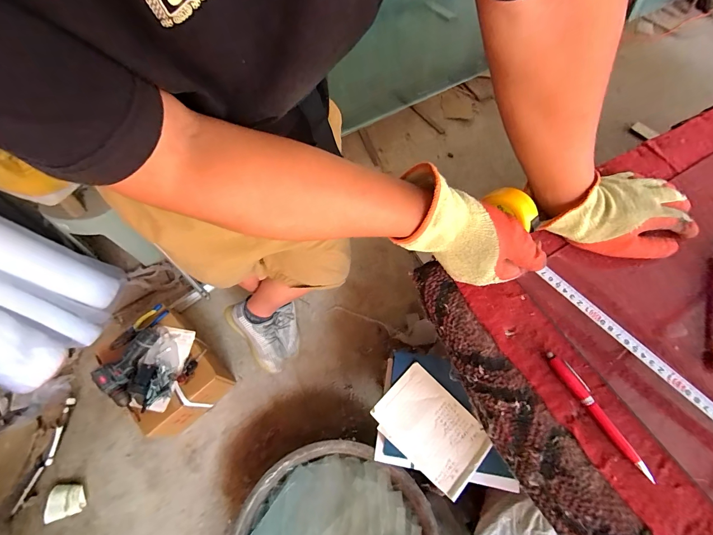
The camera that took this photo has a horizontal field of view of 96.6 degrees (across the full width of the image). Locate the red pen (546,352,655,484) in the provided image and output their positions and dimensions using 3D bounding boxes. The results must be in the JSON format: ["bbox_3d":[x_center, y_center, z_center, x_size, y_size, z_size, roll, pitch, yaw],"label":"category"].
[{"bbox_3d":[0.253,0.150,0.334,0.014,0.012,0.134,-29,68,-13],"label":"red pen"}]

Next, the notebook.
[{"bbox_3d":[0.183,0.393,0.785,0.256,0.012,0.181,41,74,19],"label":"notebook"}]

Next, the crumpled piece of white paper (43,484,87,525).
[{"bbox_3d":[-0.880,0.704,0.962,0.090,0.048,0.094,-16,65,-8],"label":"crumpled piece of white paper"}]

